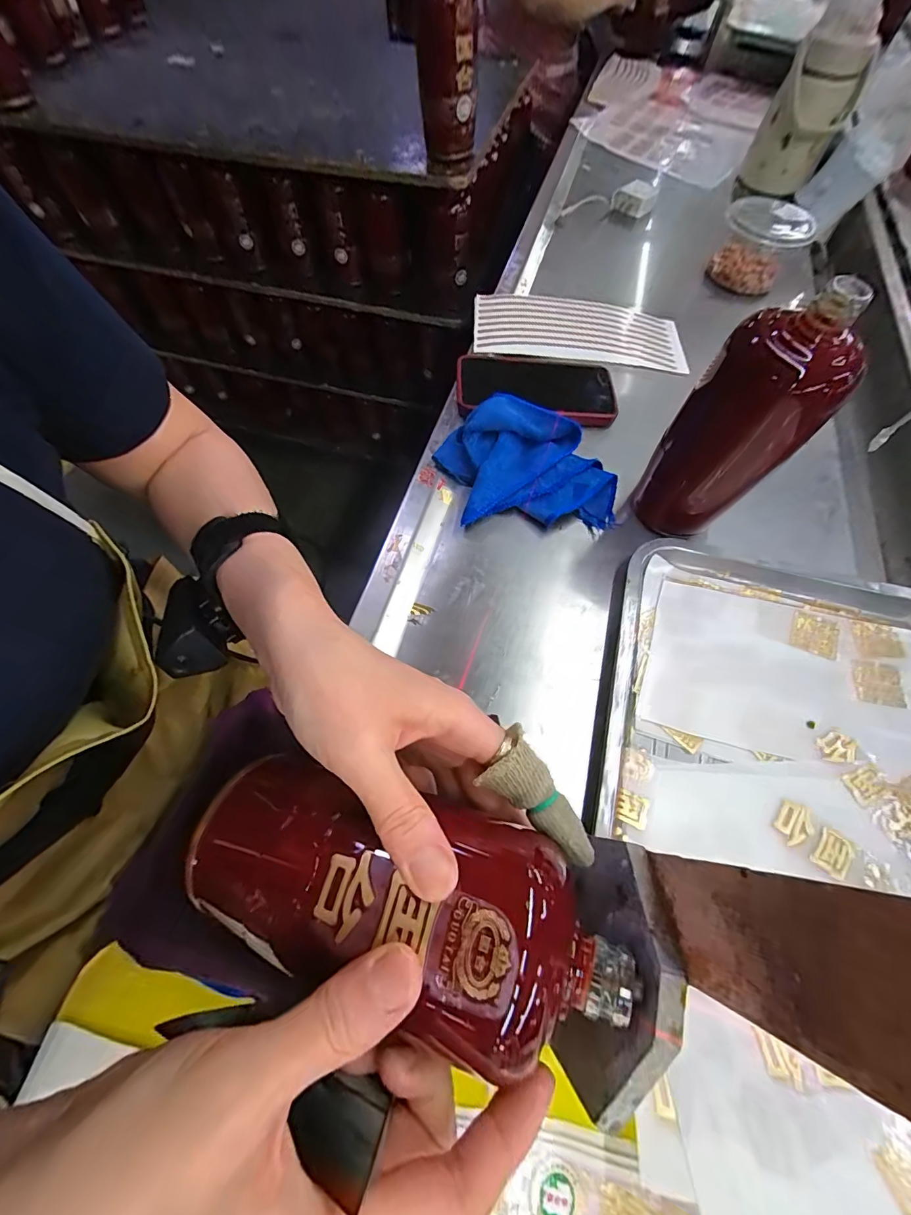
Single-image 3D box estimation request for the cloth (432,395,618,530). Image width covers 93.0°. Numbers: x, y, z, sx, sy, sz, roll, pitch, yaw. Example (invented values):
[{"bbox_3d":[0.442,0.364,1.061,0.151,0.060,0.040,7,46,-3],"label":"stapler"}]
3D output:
[{"bbox_3d":[0.065,-0.134,0.393,0.160,0.047,0.107,-2,64,-1],"label":"cloth"}]

